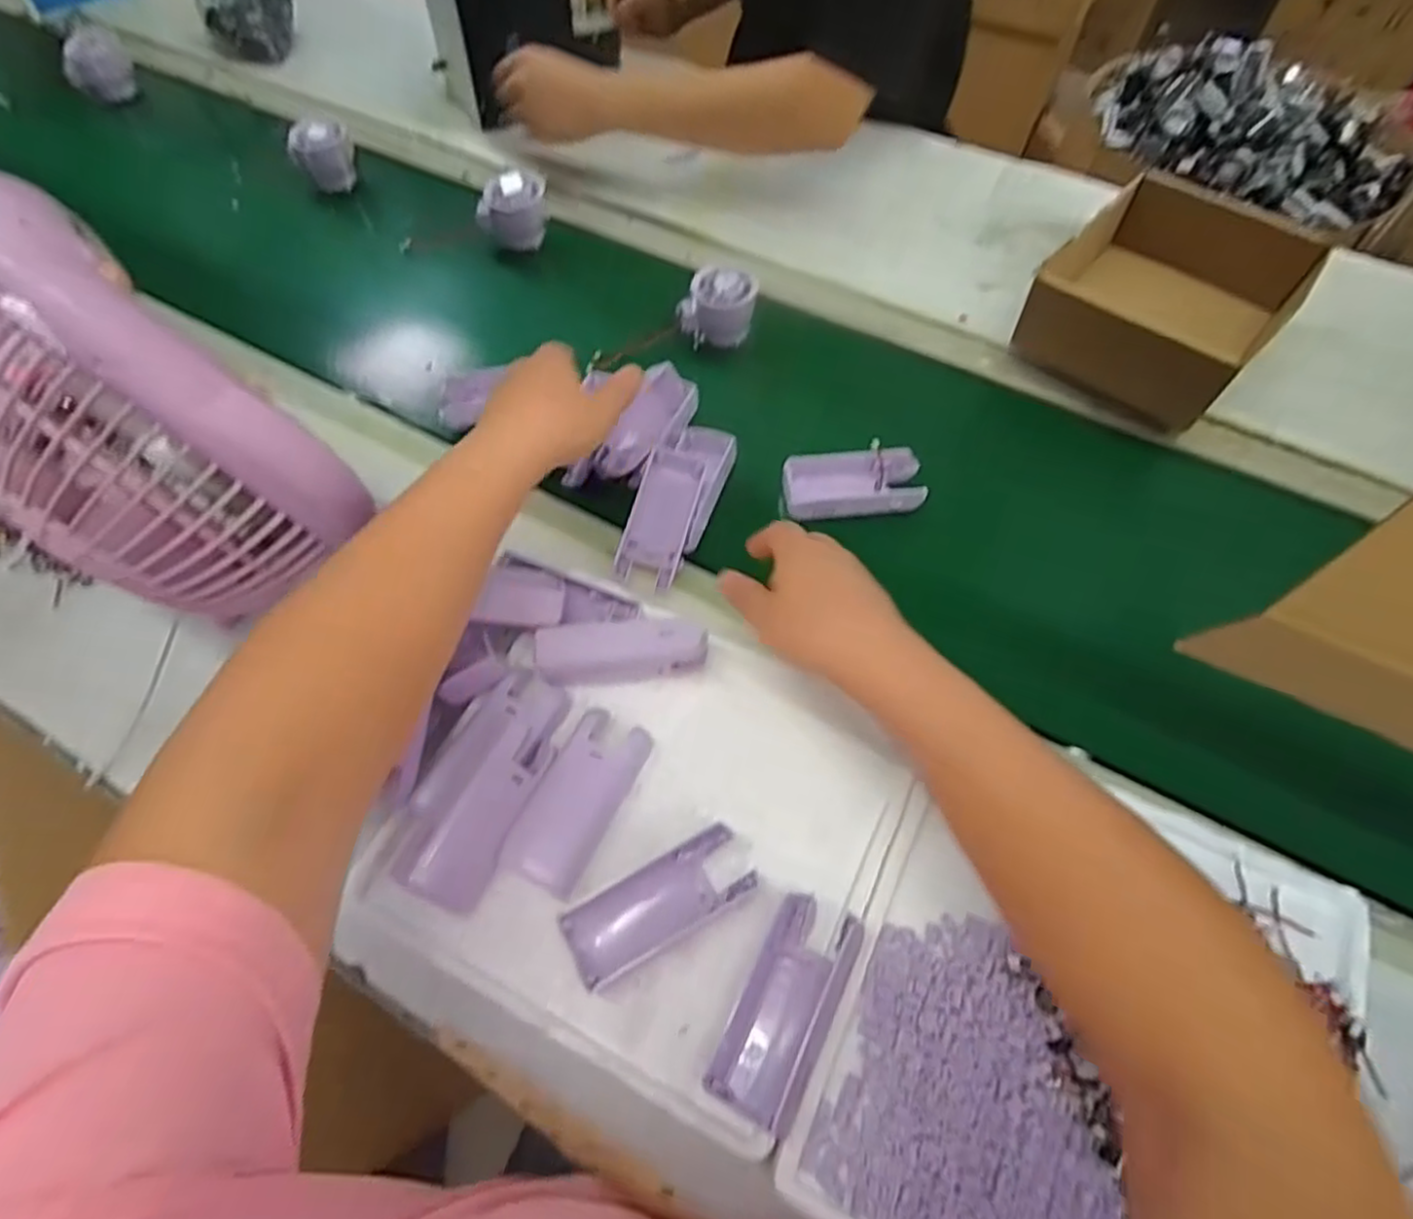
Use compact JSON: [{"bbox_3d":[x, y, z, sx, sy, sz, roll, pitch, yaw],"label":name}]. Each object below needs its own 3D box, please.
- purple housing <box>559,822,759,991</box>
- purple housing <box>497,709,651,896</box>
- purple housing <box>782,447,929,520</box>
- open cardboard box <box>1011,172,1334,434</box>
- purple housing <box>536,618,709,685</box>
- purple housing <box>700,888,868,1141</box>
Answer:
[{"bbox_3d":[-0.027,0.165,0.408,0.106,0.016,0.041,-27,64,-15],"label":"purple housing"},{"bbox_3d":[-0.078,0.112,0.431,0.047,0.019,0.104,25,63,12],"label":"purple housing"},{"bbox_3d":[0.117,-0.100,0.579,0.109,0.020,0.052,-3,61,-3],"label":"purple housing"},{"bbox_3d":[0.400,-0.274,0.636,0.167,0.072,0.206,38,66,18],"label":"open cardboard box"},{"bbox_3d":[-0.054,0.030,0.469,0.106,0.042,0.029,-6,61,-5],"label":"purple housing"},{"bbox_3d":[0.044,0.208,0.379,0.049,0.027,0.107,25,63,13],"label":"purple housing"}]

